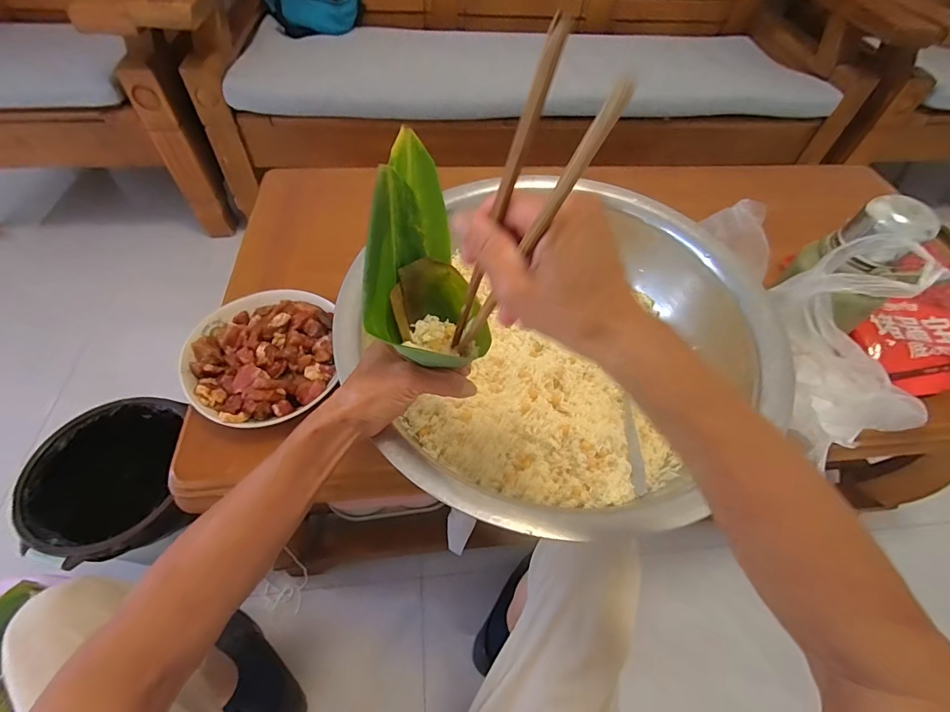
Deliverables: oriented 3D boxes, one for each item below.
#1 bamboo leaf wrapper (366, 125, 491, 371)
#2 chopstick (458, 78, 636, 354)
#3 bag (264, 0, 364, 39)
[{"bbox_3d":[-0.035,-0.068,0.299,0.076,0.057,0.154,-6,99,-7],"label":"bamboo leaf wrapper"},{"bbox_3d":[0.018,-0.045,0.232,0.006,0.194,0.009,43,61,4],"label":"chopstick"},{"bbox_3d":[-0.462,-1.010,1.232,0.273,0.089,0.134,-13,56,-12],"label":"bag"}]

